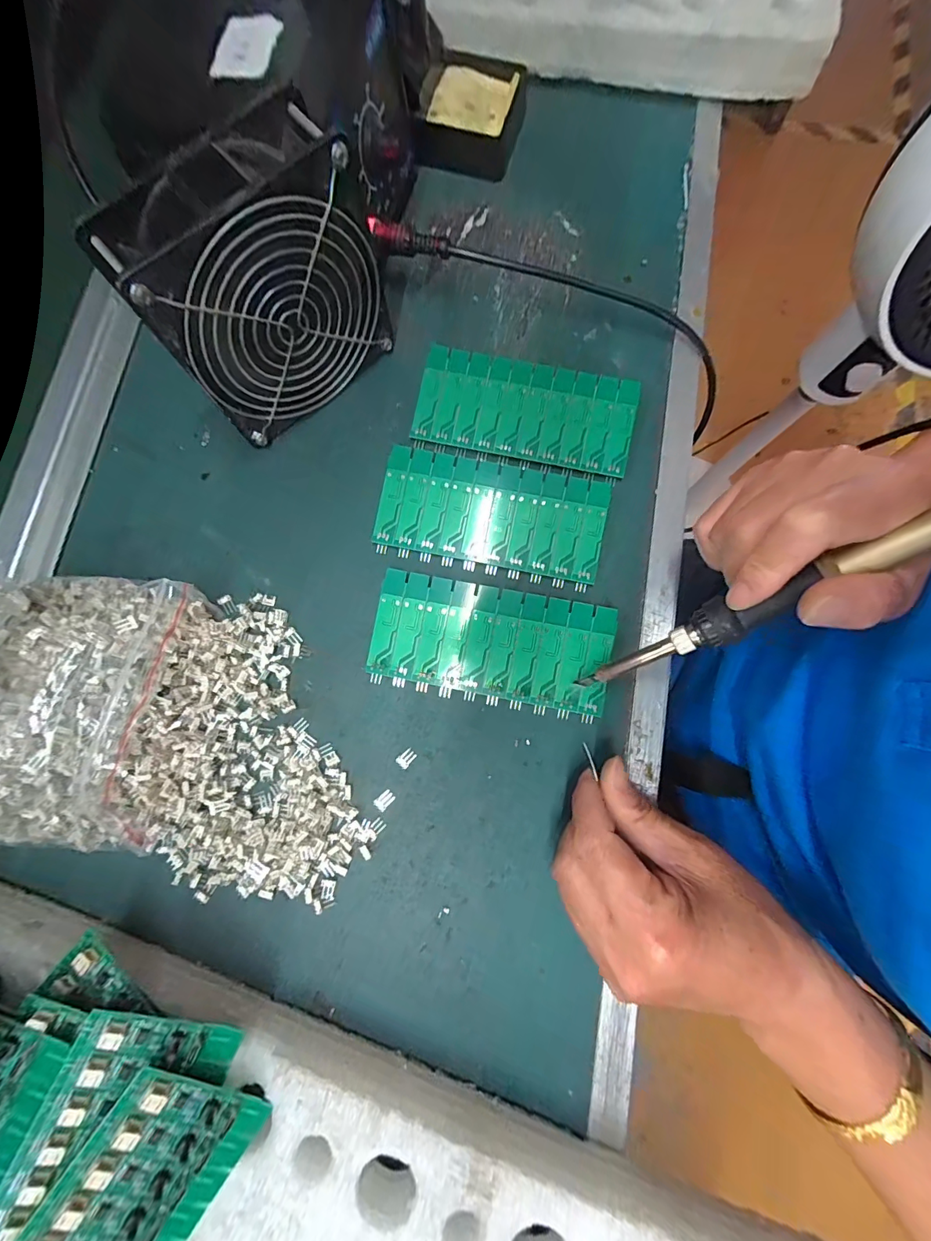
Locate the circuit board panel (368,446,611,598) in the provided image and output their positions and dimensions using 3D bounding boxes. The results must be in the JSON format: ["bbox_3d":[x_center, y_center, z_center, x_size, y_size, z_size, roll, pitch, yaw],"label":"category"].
[{"bbox_3d":[0.016,-0.067,0.273,0.137,0.006,0.071,11,80,3],"label":"circuit board panel"}]

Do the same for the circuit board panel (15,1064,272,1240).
[{"bbox_3d":[-0.146,0.251,0.171,0.060,0.007,0.132,42,74,-20],"label":"circuit board panel"}]

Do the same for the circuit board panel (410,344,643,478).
[{"bbox_3d":[0.039,-0.135,0.285,0.137,0.011,0.061,12,80,3],"label":"circuit board panel"}]

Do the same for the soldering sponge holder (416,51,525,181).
[{"bbox_3d":[0.005,-0.363,0.319,0.067,0.028,0.071,12,80,3],"label":"soldering sponge holder"}]

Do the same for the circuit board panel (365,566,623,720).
[{"bbox_3d":[0.015,0.014,0.261,0.136,0.012,0.065,11,80,2],"label":"circuit board panel"}]

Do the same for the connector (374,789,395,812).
[{"bbox_3d":[-0.046,0.102,0.250,0.011,0.004,0.008,-40,82,-6],"label":"connector"}]

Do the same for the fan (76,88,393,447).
[{"bbox_3d":[-0.104,-0.171,0.241,0.123,0.119,0.047,-38,82,-6],"label":"fan"}]

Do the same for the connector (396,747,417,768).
[{"bbox_3d":[-0.034,0.079,0.255,0.011,0.004,0.008,-43,82,-6],"label":"connector"}]

